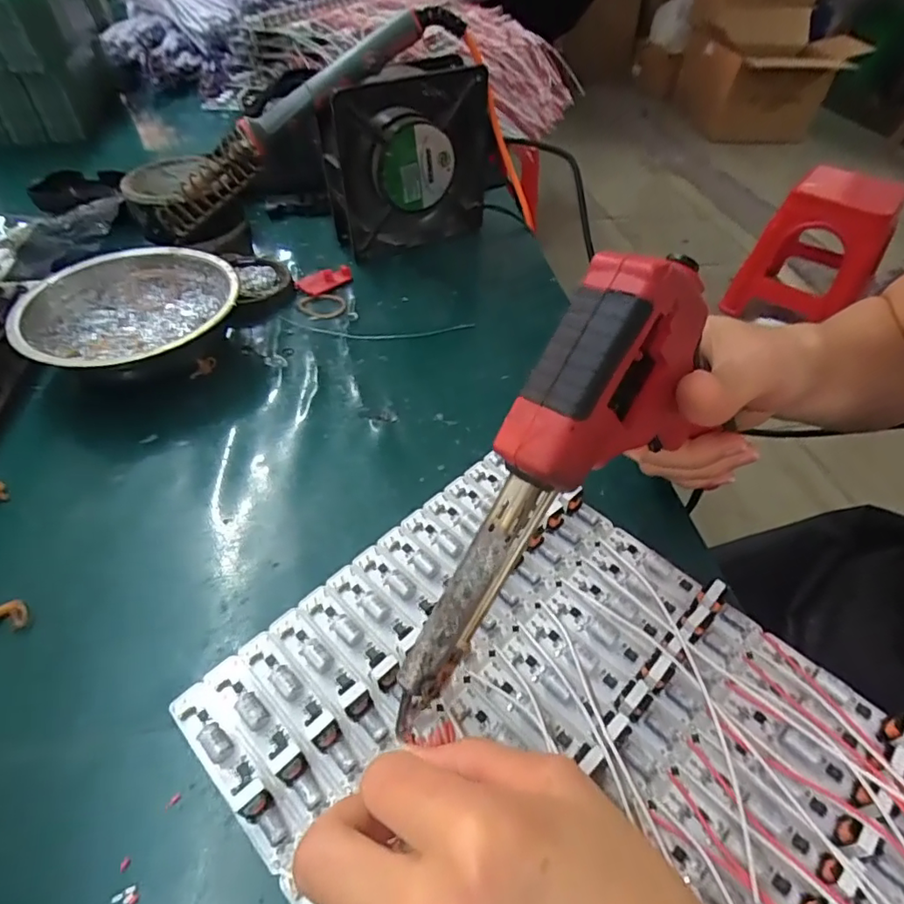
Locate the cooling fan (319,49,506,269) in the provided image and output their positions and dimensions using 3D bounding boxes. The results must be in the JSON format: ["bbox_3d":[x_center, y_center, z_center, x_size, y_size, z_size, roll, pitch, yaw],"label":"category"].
[{"bbox_3d":[-0.032,-0.225,0.430,0.130,0.119,0.044,-23,52,-20],"label":"cooling fan"}]

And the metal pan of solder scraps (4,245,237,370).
[{"bbox_3d":[-0.200,-0.083,0.354,0.124,0.039,0.124,-20,51,-18],"label":"metal pan of solder scraps"}]

